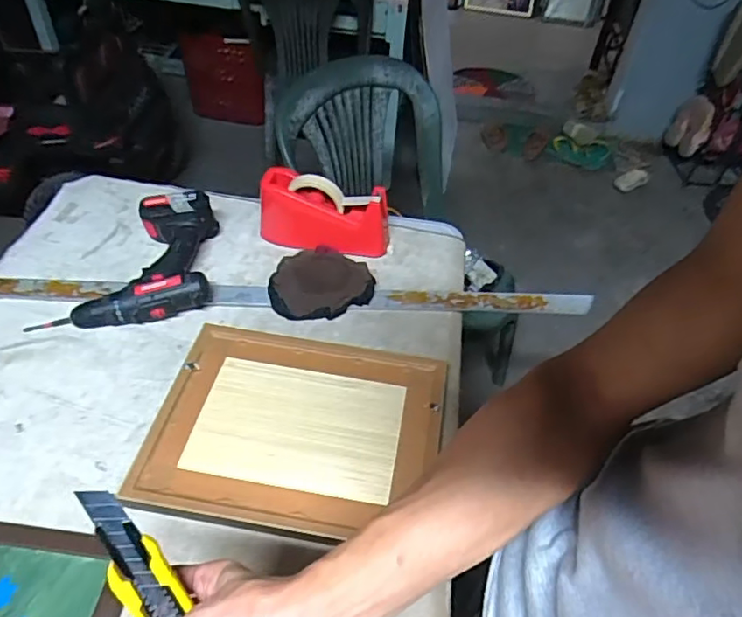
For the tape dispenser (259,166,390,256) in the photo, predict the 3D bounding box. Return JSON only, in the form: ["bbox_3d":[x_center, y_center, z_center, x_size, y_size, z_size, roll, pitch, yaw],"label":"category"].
[{"bbox_3d":[-0.071,-0.153,0.922,0.206,0.117,0.071,7,45,0],"label":"tape dispenser"}]

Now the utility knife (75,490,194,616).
[{"bbox_3d":[-0.132,0.175,0.348,0.030,0.153,0.016,-32,17,-35],"label":"utility knife"}]

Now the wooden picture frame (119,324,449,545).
[{"bbox_3d":[-0.086,0.141,0.698,0.334,0.041,0.262,11,45,5],"label":"wooden picture frame"}]

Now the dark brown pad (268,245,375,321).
[{"bbox_3d":[-0.073,-0.041,0.877,0.150,0.018,0.151,4,45,-1],"label":"dark brown pad"}]

